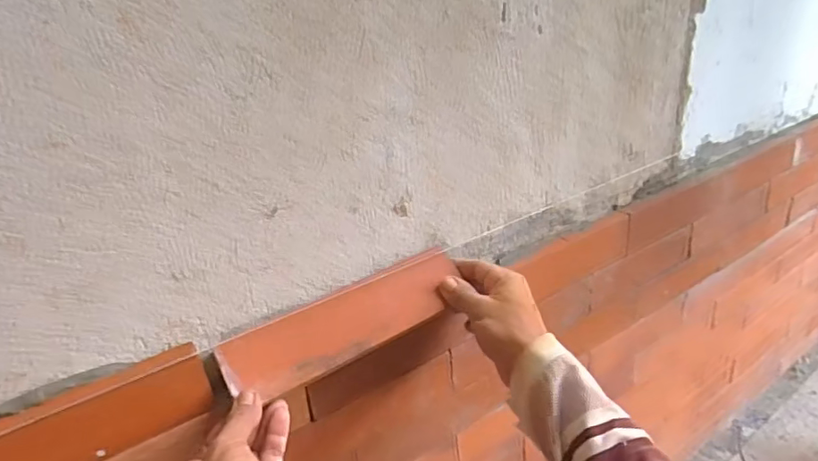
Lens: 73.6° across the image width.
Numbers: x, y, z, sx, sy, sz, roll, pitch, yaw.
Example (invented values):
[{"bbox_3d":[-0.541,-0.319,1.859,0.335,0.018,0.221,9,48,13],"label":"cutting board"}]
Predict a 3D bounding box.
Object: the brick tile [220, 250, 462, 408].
[{"bbox_3d":[-0.051,0.079,0.489,0.224,0.015,0.062,-25,70,-23],"label":"brick tile"}]

